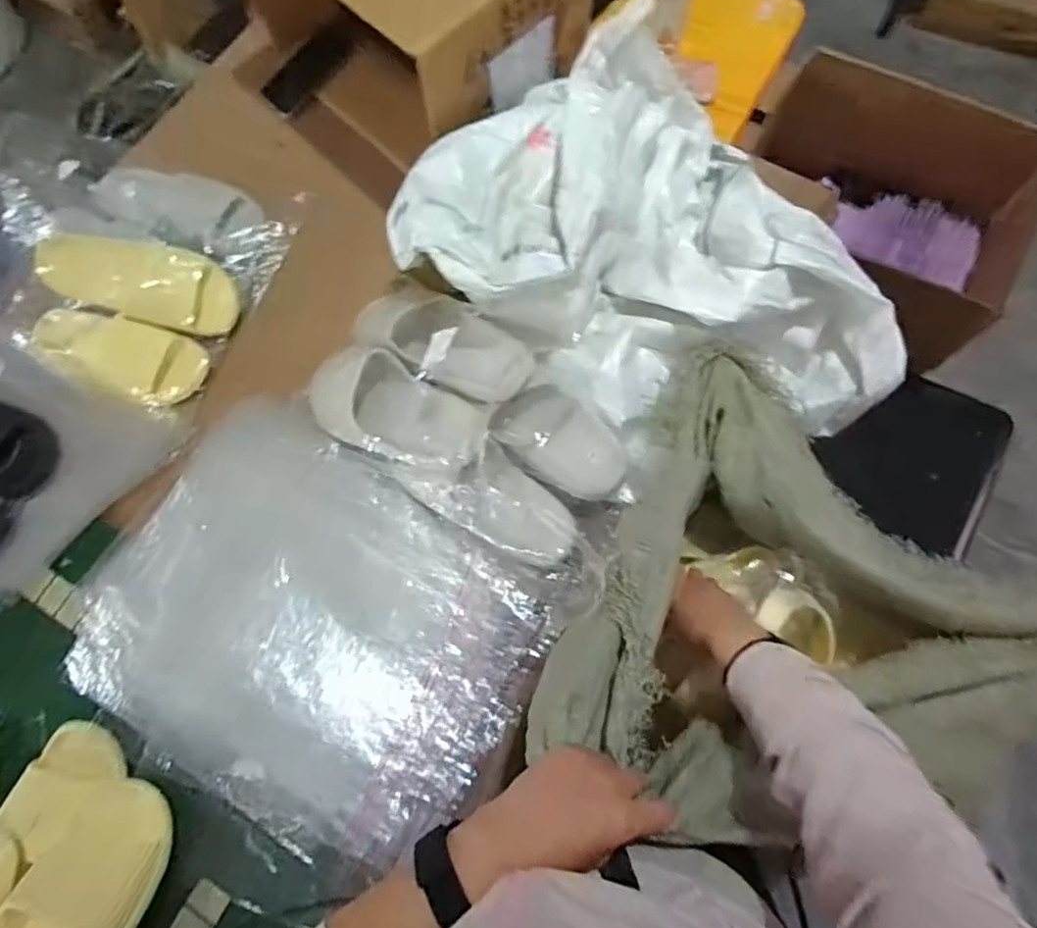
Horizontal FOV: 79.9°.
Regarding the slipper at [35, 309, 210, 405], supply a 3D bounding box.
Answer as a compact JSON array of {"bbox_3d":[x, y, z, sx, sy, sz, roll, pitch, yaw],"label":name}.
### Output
[{"bbox_3d":[-0.536,-0.143,0.825,0.229,0.051,0.095,13,72,7],"label":"slipper"}]

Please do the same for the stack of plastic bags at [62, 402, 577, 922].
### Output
[{"bbox_3d":[-0.259,0.200,0.696,0.491,0.043,0.428,29,75,11],"label":"stack of plastic bags"}]

